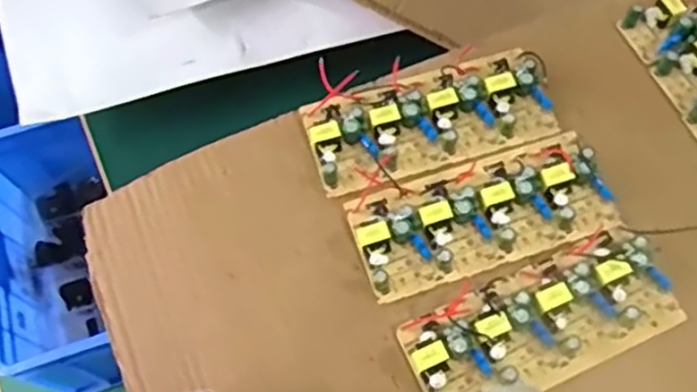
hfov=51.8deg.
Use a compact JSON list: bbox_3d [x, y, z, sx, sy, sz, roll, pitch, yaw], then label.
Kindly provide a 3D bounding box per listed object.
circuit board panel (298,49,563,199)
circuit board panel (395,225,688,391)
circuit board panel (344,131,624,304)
[{"bbox_3d":[0.047,-0.046,0.411,0.140,0.014,0.058,-17,66,-5],"label":"circuit board panel"},{"bbox_3d":[0.098,0.063,0.362,0.137,0.014,0.059,-23,67,-8],"label":"circuit board panel"},{"bbox_3d":[0.072,0.008,0.385,0.138,0.015,0.060,-18,67,-6],"label":"circuit board panel"}]

